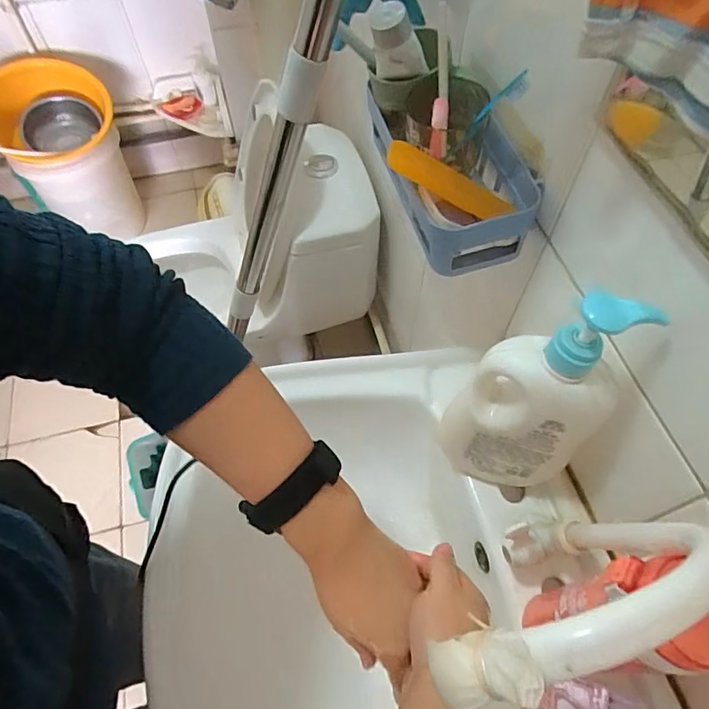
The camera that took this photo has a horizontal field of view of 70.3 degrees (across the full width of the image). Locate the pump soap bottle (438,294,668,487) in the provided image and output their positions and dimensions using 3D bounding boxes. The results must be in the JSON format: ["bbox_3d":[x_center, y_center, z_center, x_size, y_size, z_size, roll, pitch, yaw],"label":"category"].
[{"bbox_3d":[0.143,0.041,0.426,0.116,0.240,0.056,15,60,9],"label":"pump soap bottle"}]

